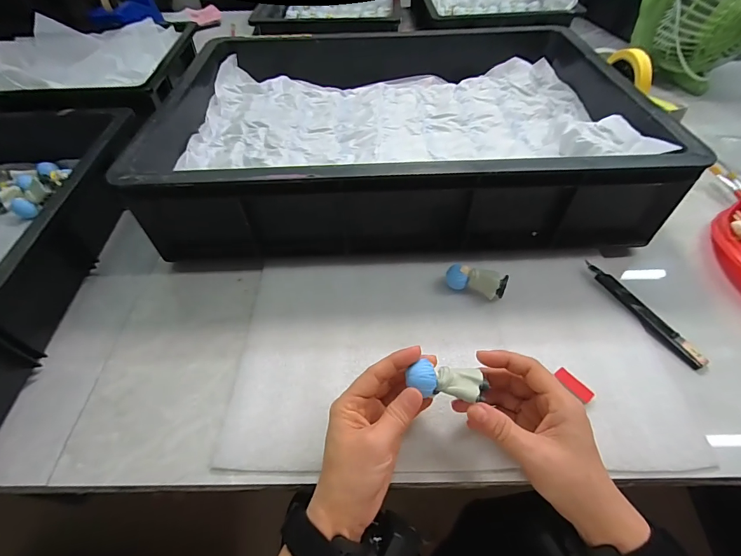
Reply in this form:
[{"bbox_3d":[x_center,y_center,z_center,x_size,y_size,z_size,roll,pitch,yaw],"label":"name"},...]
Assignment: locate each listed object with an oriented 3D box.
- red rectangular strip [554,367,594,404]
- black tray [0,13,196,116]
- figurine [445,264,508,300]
[{"bbox_3d":[0.186,0.097,0.331,0.011,0.005,0.034,-29,56,-20],"label":"red rectangular strip"},{"bbox_3d":[-0.551,-0.365,0.657,0.425,0.106,0.313,-3,51,0],"label":"black tray"},{"bbox_3d":[0.114,0.004,0.393,0.062,0.032,0.022,19,55,16],"label":"figurine"}]

